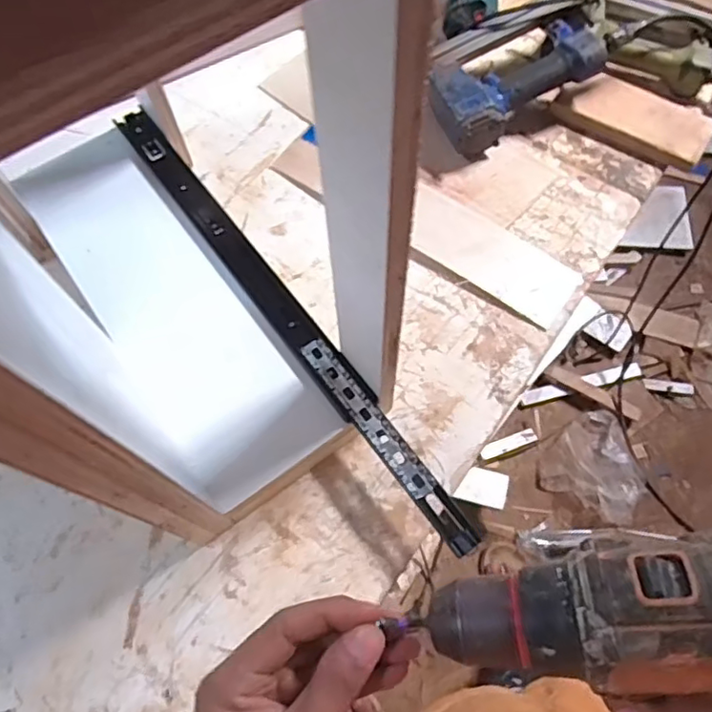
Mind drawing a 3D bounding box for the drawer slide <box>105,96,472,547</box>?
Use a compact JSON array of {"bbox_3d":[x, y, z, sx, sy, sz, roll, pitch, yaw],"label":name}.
[{"bbox_3d":[-0.079,-0.055,0.584,0.035,0.014,0.577,-34,70,-14],"label":"drawer slide"}]

